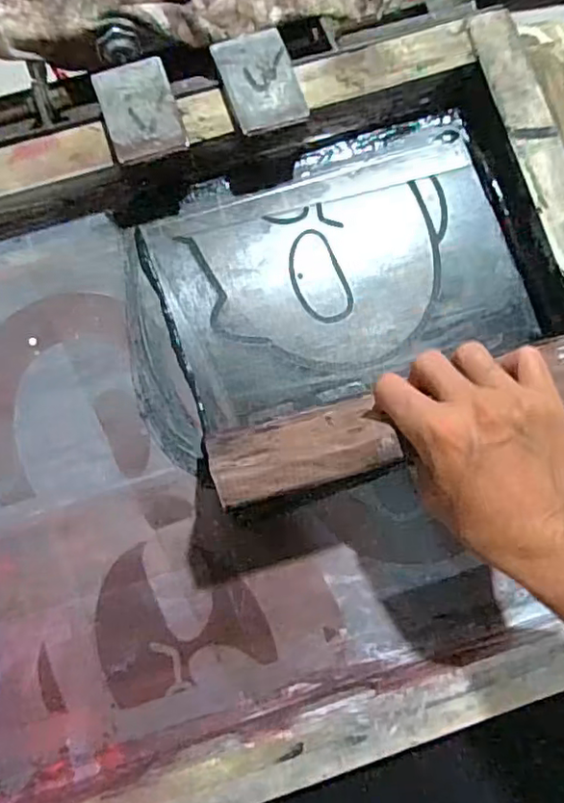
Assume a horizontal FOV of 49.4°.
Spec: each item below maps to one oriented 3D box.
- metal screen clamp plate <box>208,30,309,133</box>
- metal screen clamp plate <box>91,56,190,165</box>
[{"bbox_3d":[-0.016,-0.233,0.445,0.051,0.006,0.078,-19,83,-3],"label":"metal screen clamp plate"},{"bbox_3d":[-0.101,-0.208,0.436,0.051,0.009,0.076,-18,83,-3],"label":"metal screen clamp plate"}]

